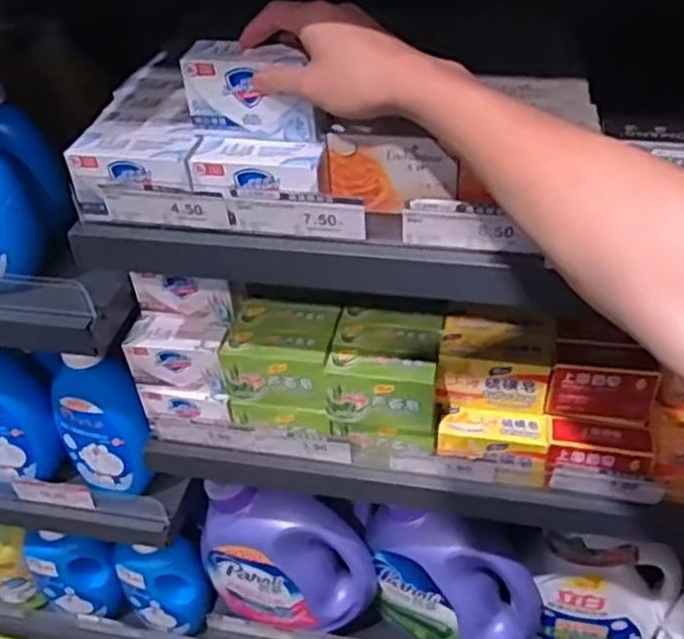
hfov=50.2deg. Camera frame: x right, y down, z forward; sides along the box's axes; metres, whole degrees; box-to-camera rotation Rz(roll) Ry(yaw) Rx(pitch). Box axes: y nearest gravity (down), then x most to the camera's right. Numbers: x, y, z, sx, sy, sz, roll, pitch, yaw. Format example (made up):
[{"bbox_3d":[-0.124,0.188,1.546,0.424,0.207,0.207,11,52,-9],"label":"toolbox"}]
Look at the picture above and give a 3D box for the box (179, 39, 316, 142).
[{"bbox_3d":[-0.066,-0.171,0.545,0.095,0.059,0.032,8,41,12],"label":"box"}]

